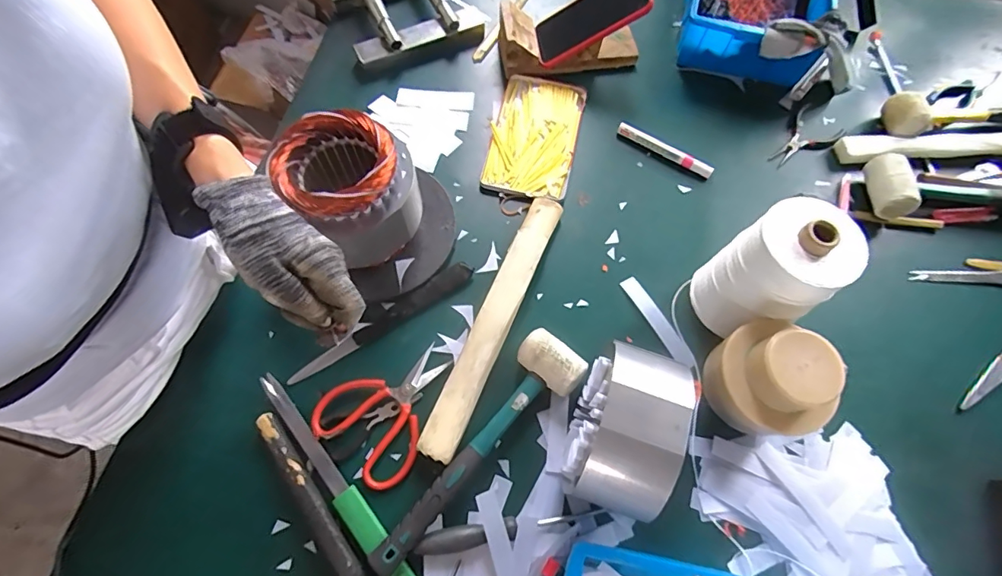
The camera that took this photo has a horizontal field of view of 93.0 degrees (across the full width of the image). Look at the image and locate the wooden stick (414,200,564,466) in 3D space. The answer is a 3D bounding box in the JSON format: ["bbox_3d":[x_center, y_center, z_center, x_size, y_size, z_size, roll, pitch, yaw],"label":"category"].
[{"bbox_3d":[-0.006,0.035,0.556,0.040,0.030,0.329,22,69,7],"label":"wooden stick"}]

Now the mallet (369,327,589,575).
[{"bbox_3d":[-0.016,0.171,0.491,0.074,0.043,0.289,34,71,12],"label":"mallet"}]

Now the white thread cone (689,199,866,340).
[{"bbox_3d":[0.279,-0.009,0.508,0.089,0.174,0.096,1,68,-1],"label":"white thread cone"}]

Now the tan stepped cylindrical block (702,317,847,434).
[{"bbox_3d":[0.265,0.092,0.484,0.098,0.125,0.101,1,68,-1],"label":"tan stepped cylindrical block"}]

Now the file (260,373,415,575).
[{"bbox_3d":[-0.173,0.198,0.495,0.025,0.009,0.269,-36,73,-15],"label":"file"}]

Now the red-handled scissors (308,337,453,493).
[{"bbox_3d":[-0.123,0.125,0.521,0.120,0.011,0.149,34,71,12],"label":"red-handled scissors"}]

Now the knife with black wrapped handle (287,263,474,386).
[{"bbox_3d":[-0.141,0.034,0.563,0.236,0.010,0.037,-31,72,-13],"label":"knife with black wrapped handle"}]

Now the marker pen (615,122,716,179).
[{"bbox_3d":[0.226,-0.191,0.661,0.140,0.017,0.014,31,70,11],"label":"marker pen"}]

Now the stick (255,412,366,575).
[{"bbox_3d":[-0.174,0.238,0.474,0.020,0.017,0.263,-34,73,-14],"label":"stick"}]

